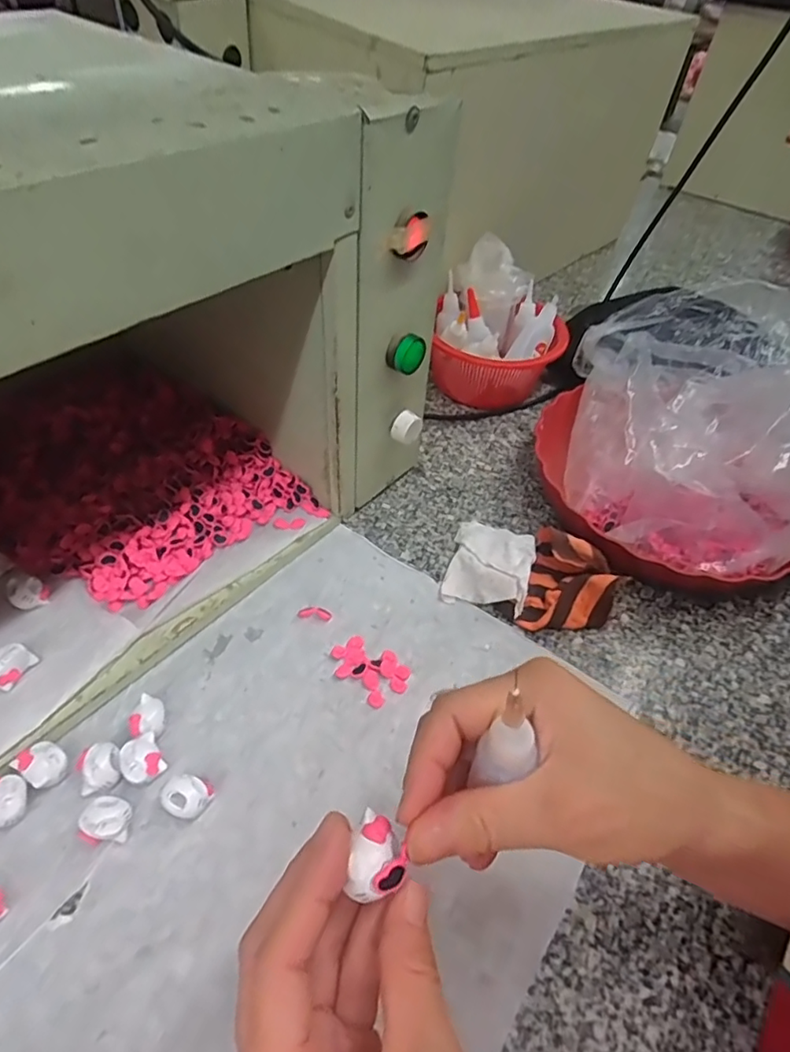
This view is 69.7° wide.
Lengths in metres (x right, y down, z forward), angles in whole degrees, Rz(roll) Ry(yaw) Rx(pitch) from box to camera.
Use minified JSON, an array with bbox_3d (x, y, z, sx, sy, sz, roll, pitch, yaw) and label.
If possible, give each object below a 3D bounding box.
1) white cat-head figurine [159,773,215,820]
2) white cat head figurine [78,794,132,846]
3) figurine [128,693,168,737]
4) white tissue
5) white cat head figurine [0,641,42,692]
[{"bbox_3d":[-0.118,0.153,0.322,0.025,0.019,0.023,3,48,-3],"label":"white cat-head figurine"},{"bbox_3d":[-0.158,0.163,0.311,0.022,0.019,0.024,3,48,-3],"label":"white cat head figurine"},{"bbox_3d":[-0.151,0.119,0.349,0.018,0.019,0.024,-7,49,-12],"label":"figurine"},{"bbox_3d":[0.077,0.026,0.450,0.062,0.028,0.083,16,48,8],"label":"white tissue"},{"bbox_3d":[-0.235,0.085,0.349,0.014,0.022,0.027,21,49,12],"label":"white cat head figurine"}]

